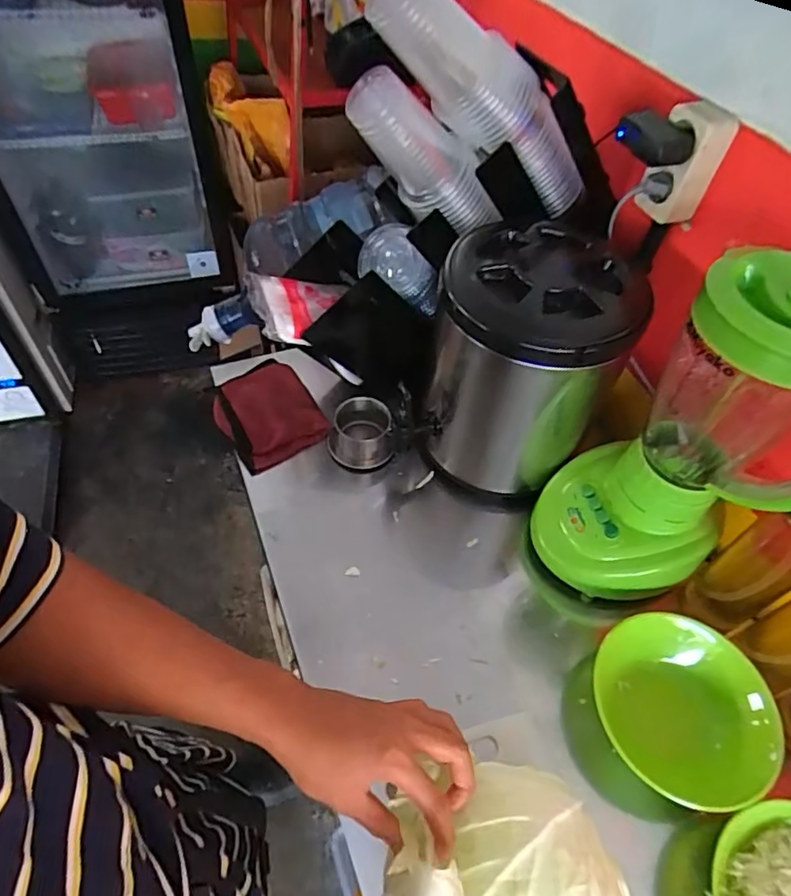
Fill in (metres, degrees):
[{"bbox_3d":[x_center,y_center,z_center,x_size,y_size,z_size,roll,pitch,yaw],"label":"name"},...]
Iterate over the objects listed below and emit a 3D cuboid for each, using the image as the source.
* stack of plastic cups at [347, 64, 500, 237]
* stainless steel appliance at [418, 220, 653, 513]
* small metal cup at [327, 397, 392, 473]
[{"bbox_3d":[0.034,-0.315,0.624,0.220,0.083,0.080,26,36,-44],"label":"stack of plastic cups"},{"bbox_3d":[0.150,-0.105,0.696,0.208,0.283,0.228,13,52,4],"label":"stainless steel appliance"},{"bbox_3d":[-0.049,-0.017,0.764,0.084,0.063,0.078,-5,53,-9],"label":"small metal cup"}]

